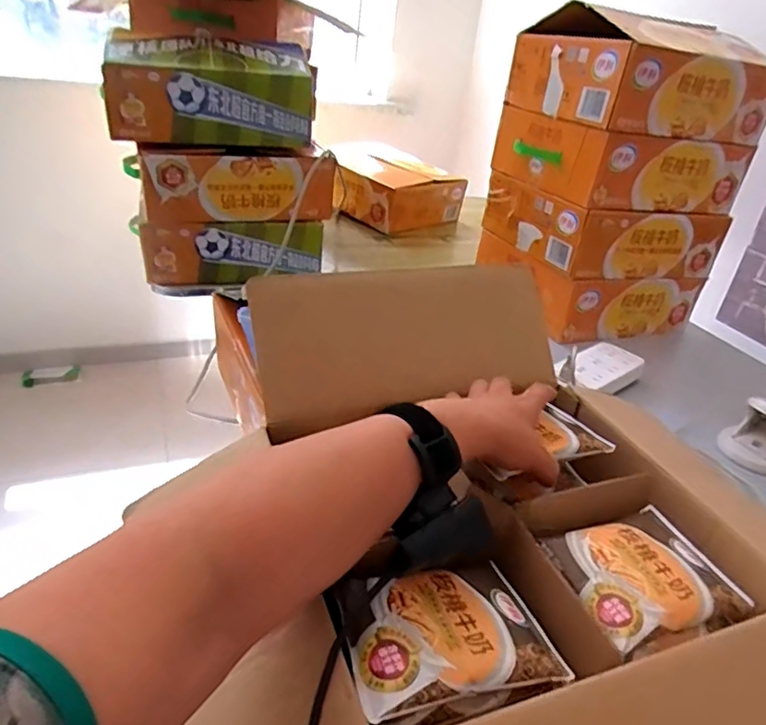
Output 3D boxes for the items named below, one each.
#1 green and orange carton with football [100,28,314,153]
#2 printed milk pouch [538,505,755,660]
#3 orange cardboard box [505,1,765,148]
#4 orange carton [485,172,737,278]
[{"bbox_3d":[-0.276,-0.438,0.935,0.305,0.146,0.138,-4,32,-19],"label":"green and orange carton with football"},{"bbox_3d":[0.190,0.151,0.422,0.127,0.014,0.097,-7,33,-23],"label":"printed milk pouch"},{"bbox_3d":[0.398,-0.448,0.904,0.308,0.139,0.255,-6,32,-22],"label":"orange cardboard box"},{"bbox_3d":[0.385,-0.237,1.028,0.327,0.123,0.254,-4,31,-18],"label":"orange carton"}]

